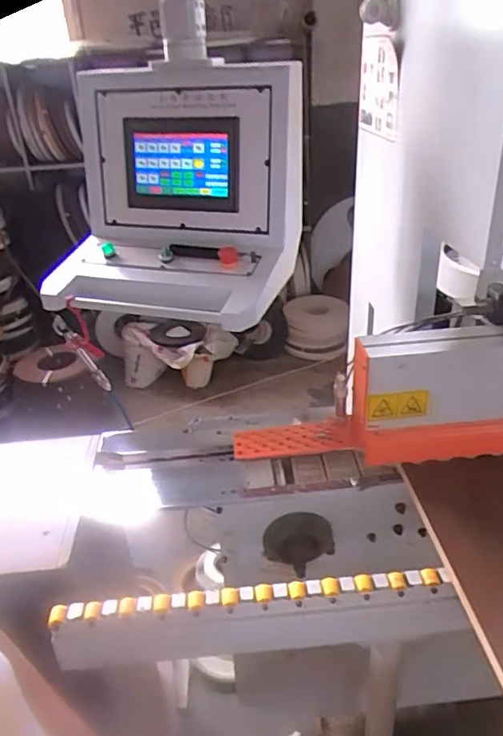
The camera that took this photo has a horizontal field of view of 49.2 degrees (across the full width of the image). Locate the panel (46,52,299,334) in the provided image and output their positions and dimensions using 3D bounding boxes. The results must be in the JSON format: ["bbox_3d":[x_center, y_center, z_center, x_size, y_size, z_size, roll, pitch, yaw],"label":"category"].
[{"bbox_3d":[-0.177,-0.347,1.091,0.478,0.411,0.308,8,32,19],"label":"panel"}]

